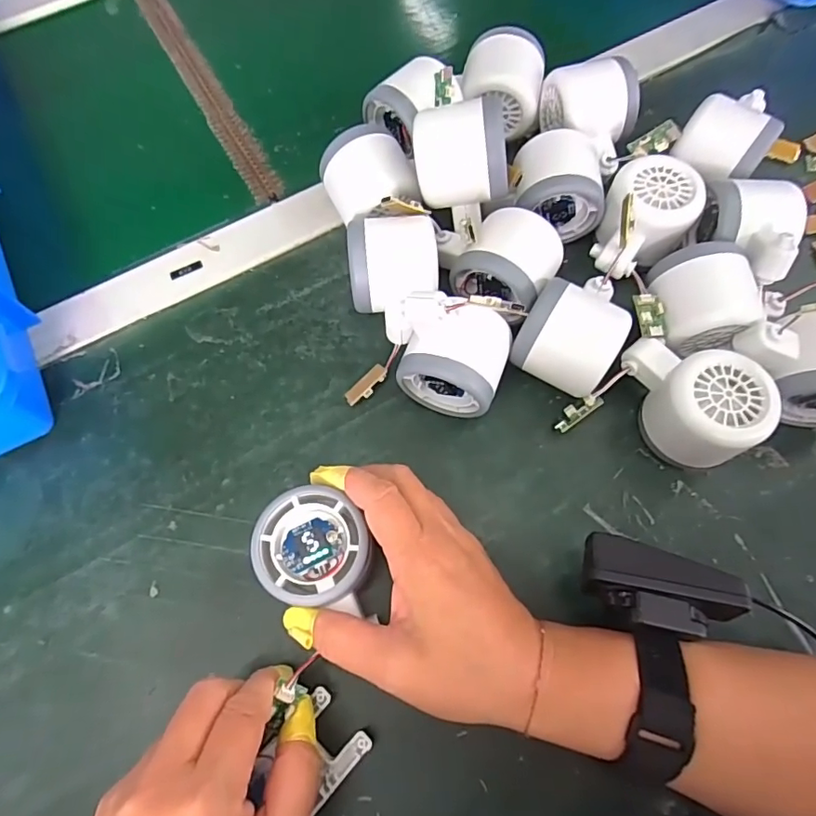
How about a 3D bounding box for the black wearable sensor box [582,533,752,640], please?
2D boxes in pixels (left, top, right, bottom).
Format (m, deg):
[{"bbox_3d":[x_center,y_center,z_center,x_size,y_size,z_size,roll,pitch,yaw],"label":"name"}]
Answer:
[{"bbox_3d":[0.121,0.086,0.249,0.071,0.018,0.038,20,72,7],"label":"black wearable sensor box"}]

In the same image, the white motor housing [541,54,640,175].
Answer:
[{"bbox_3d":[0.135,-0.208,0.381,0.054,0.057,0.078,-22,72,-7],"label":"white motor housing"}]

